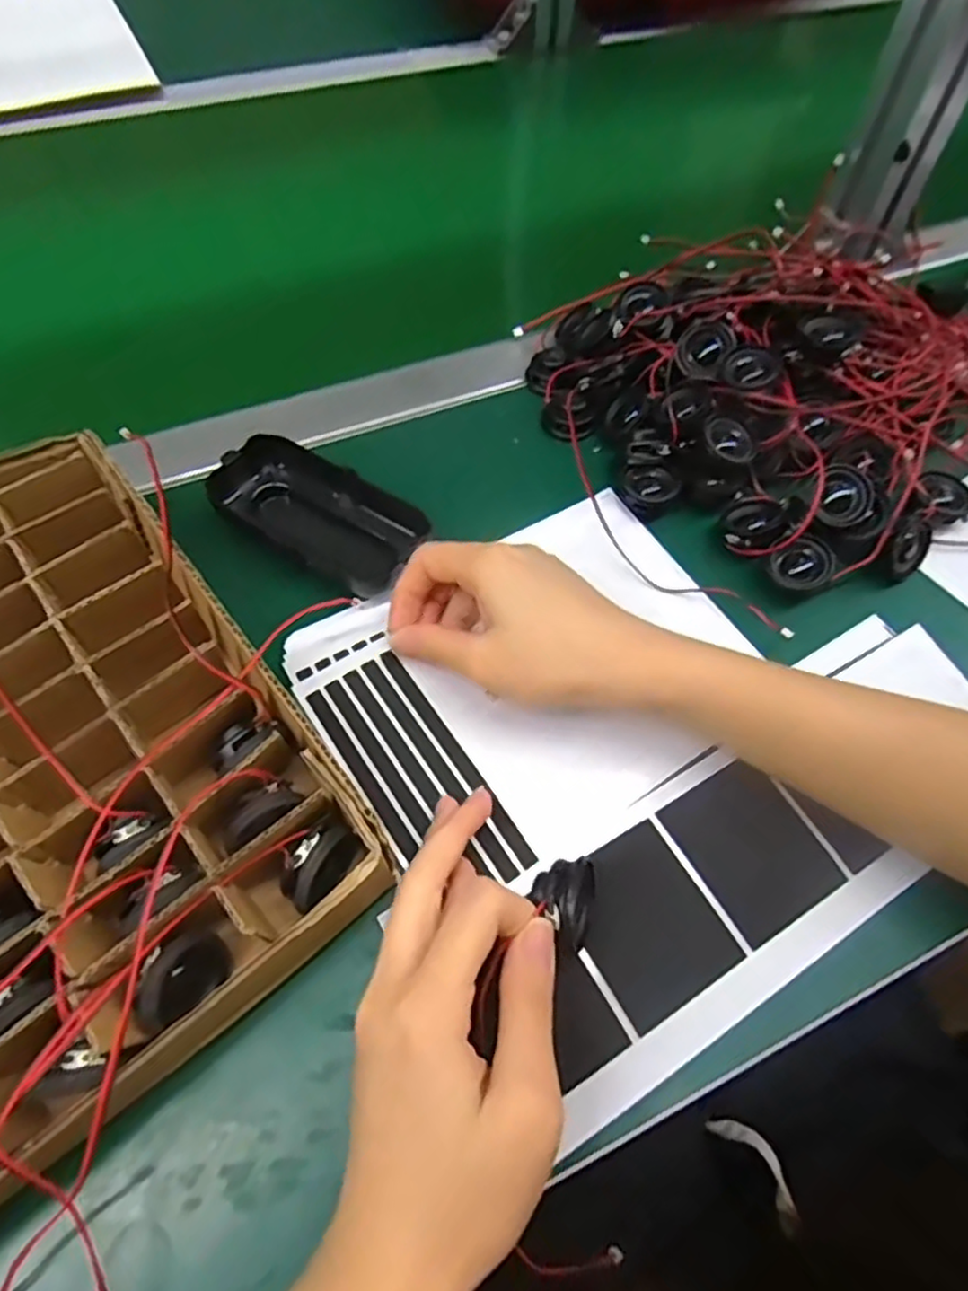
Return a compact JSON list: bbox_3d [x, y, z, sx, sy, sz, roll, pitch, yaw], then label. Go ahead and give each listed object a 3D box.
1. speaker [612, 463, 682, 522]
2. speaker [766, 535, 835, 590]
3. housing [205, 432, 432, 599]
[{"bbox_3d":[0.088,-0.083,0.362,0.028,0.011,0.030,-26,62,-17],"label":"speaker"},{"bbox_3d":[0.155,-0.039,0.336,0.032,0.015,0.024,-31,64,-19],"label":"speaker"},{"bbox_3d":[-0.082,-0.067,0.343,0.102,0.021,0.047,26,61,14],"label":"housing"}]

